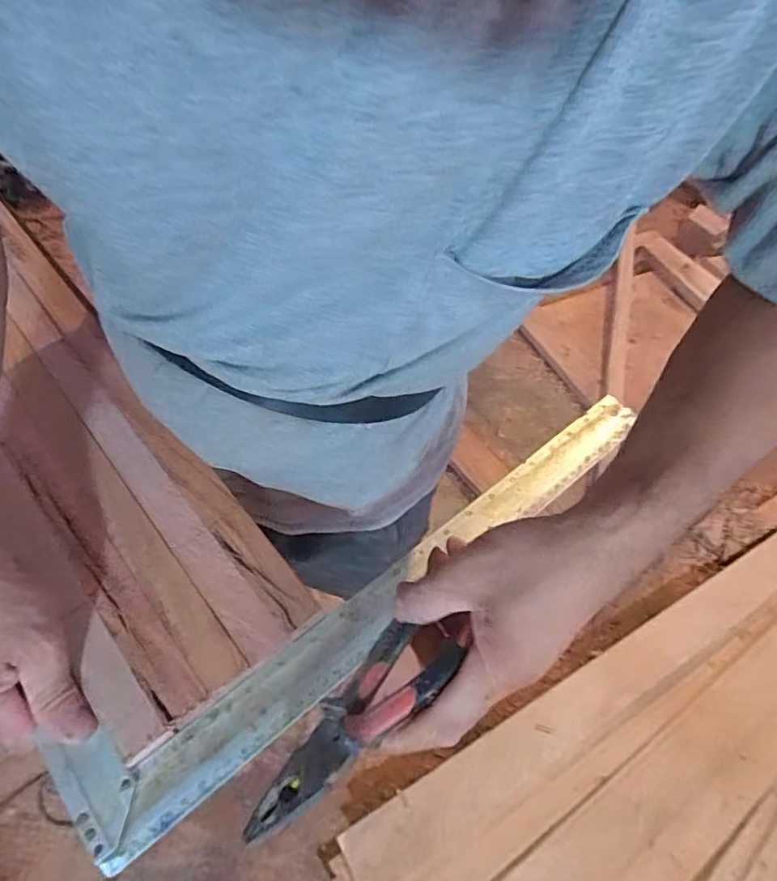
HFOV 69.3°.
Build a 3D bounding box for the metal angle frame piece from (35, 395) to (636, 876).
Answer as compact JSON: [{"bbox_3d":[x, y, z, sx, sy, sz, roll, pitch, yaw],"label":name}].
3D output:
[{"bbox_3d":[0.008,0.085,0.418,0.492,0.021,0.084,-33,63,-25],"label":"metal angle frame piece"}]

